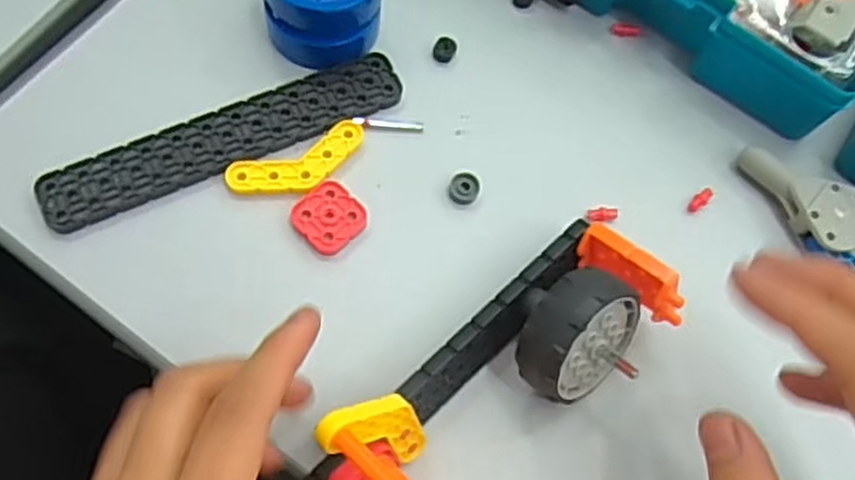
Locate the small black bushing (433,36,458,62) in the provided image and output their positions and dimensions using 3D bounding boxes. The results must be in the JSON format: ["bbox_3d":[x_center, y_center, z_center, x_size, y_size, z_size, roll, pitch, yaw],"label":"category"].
[{"bbox_3d":[0.008,-0.085,0.336,0.009,0.005,0.011,28,70,4],"label":"small black bushing"}]

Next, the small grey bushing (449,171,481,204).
[{"bbox_3d":[0.015,-0.022,0.314,0.012,0.005,0.013,5,71,-5],"label":"small grey bushing"}]

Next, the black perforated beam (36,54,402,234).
[{"bbox_3d":[-0.081,-0.043,0.307,0.148,0.009,0.028,-23,75,-13],"label":"black perforated beam"}]

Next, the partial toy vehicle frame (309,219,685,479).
[{"bbox_3d":[0.024,0.053,0.264,0.148,0.066,0.051,-38,79,-17],"label":"partial toy vehicle frame"}]

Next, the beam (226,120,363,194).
[{"bbox_3d":[-0.052,-0.031,0.308,0.057,0.005,0.022,-24,75,-14],"label":"beam"}]

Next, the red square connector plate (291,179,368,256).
[{"bbox_3d":[-0.039,-0.010,0.304,0.026,0.006,0.027,44,72,9],"label":"red square connector plate"}]

